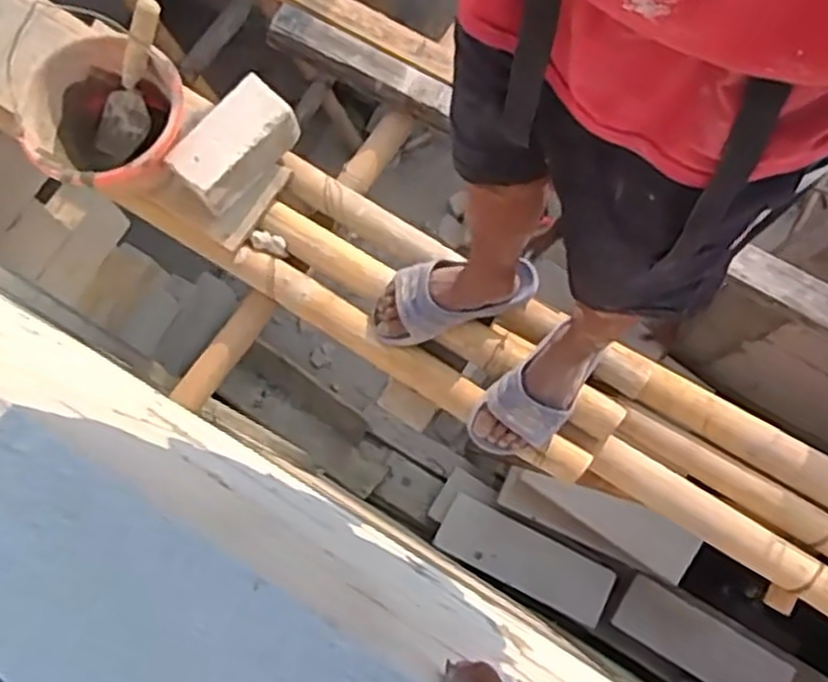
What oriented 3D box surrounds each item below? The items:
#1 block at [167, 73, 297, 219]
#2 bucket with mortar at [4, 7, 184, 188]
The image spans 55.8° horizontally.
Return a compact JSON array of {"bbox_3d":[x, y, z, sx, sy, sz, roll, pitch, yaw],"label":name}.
[{"bbox_3d":[-0.290,-0.316,1.284,0.105,0.106,0.201,41,81,8],"label":"block"},{"bbox_3d":[-0.463,-0.327,1.213,0.236,0.159,0.226,0,77,0],"label":"bucket with mortar"}]

